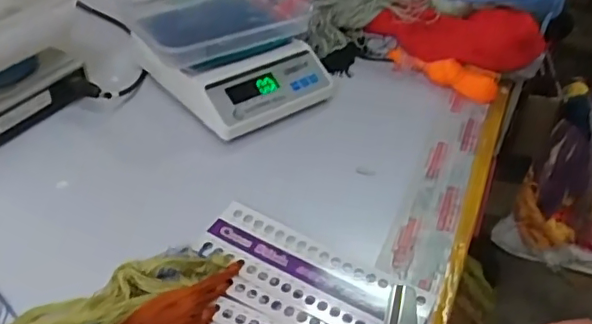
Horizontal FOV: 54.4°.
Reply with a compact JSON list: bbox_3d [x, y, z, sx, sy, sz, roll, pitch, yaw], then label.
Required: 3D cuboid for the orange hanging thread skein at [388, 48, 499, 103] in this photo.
[{"bbox_3d":[0.227,-0.144,0.900,0.181,0.036,0.048,24,45,19],"label":"orange hanging thread skein"}]

